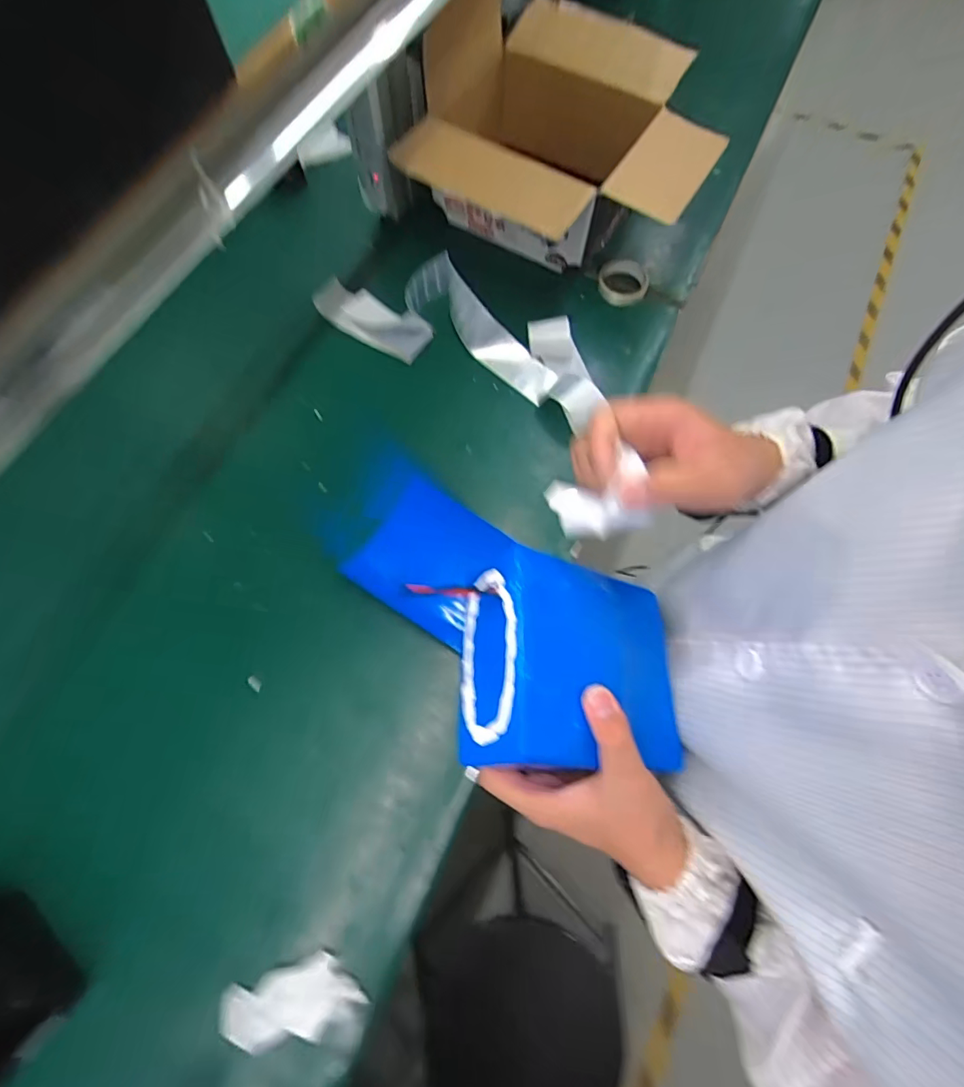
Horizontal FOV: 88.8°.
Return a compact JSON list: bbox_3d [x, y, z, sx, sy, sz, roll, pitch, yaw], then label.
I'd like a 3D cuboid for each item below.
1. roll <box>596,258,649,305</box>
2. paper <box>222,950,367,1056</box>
[{"bbox_3d":[0.267,-0.486,0.909,0.089,0.028,0.084,0,70,1],"label":"roll"},{"bbox_3d":[-0.222,0.531,0.565,0.164,0.023,0.085,-4,70,-1],"label":"paper"}]

